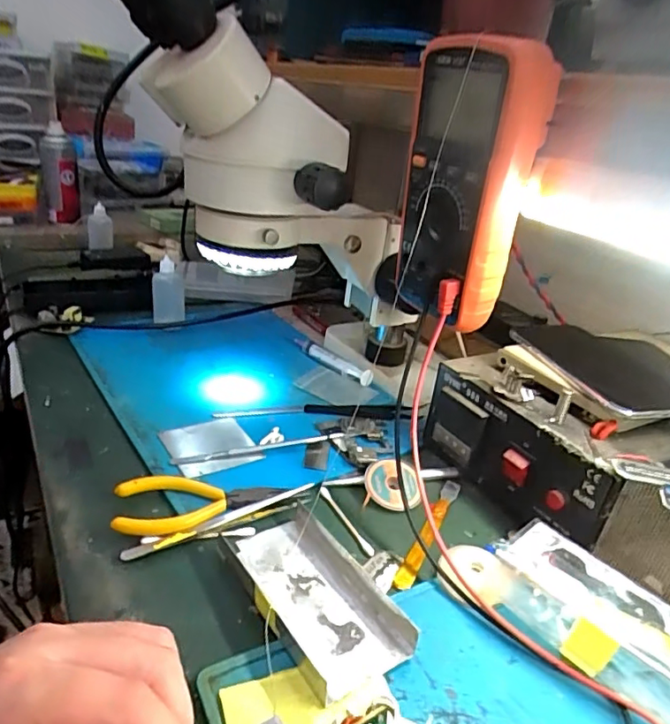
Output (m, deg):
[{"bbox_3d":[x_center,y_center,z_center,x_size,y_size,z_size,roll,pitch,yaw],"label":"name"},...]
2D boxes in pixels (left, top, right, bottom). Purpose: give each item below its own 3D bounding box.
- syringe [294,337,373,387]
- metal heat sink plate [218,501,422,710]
[{"bbox_3d":[-0.008,-0.003,0.598,0.020,0.015,0.120,-19,35,-41],"label":"syringe"},{"bbox_3d":[-0.015,0.131,0.323,0.068,0.018,0.126,-14,32,-36],"label":"metal heat sink plate"}]

